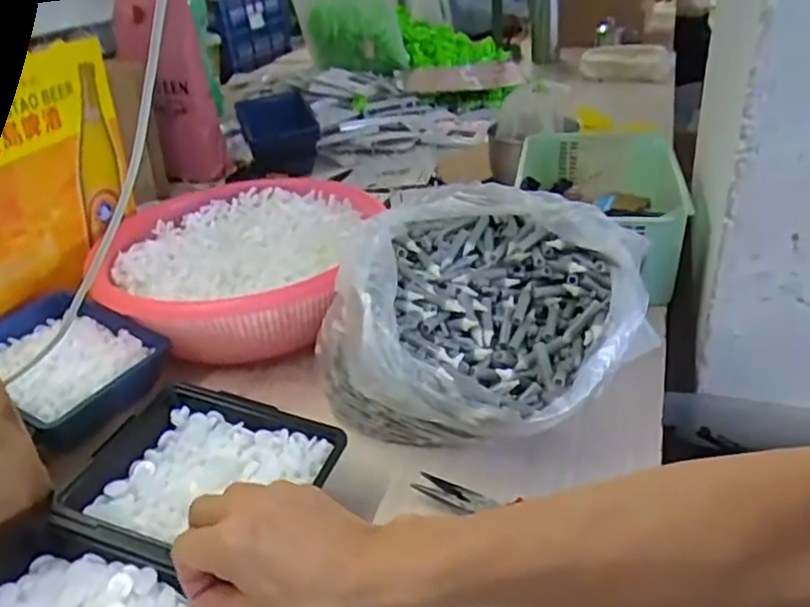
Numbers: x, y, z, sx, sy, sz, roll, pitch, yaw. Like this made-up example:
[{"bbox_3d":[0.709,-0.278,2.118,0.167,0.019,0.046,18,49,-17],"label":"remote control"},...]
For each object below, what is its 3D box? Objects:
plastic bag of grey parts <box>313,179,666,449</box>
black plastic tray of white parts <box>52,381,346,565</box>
[{"bbox_3d":[0.069,0.015,0.573,0.244,0.141,0.230,-24,35,-29],"label":"plastic bag of grey parts"},{"bbox_3d":[-0.147,0.121,0.492,0.157,0.031,0.147,6,32,19],"label":"black plastic tray of white parts"}]

